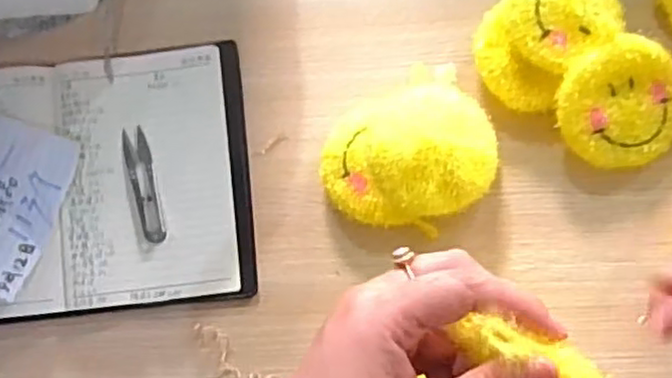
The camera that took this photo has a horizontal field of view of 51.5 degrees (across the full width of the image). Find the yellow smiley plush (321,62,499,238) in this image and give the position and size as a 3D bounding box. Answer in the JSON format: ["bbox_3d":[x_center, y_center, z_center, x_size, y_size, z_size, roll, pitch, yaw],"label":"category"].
[{"bbox_3d":[0.066,-0.040,0.630,0.151,0.090,0.142,-1,82,5],"label":"yellow smiley plush"}]

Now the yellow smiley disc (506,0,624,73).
[{"bbox_3d":[0.205,-0.162,0.627,0.103,0.030,0.092,-33,80,0],"label":"yellow smiley disc"}]

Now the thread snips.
[{"bbox_3d":[-0.186,-0.004,0.677,0.024,0.004,0.115,-17,80,3],"label":"thread snips"}]

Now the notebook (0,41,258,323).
[{"bbox_3d":[-0.266,-0.004,0.673,0.353,0.034,0.247,-7,81,5],"label":"notebook"}]

